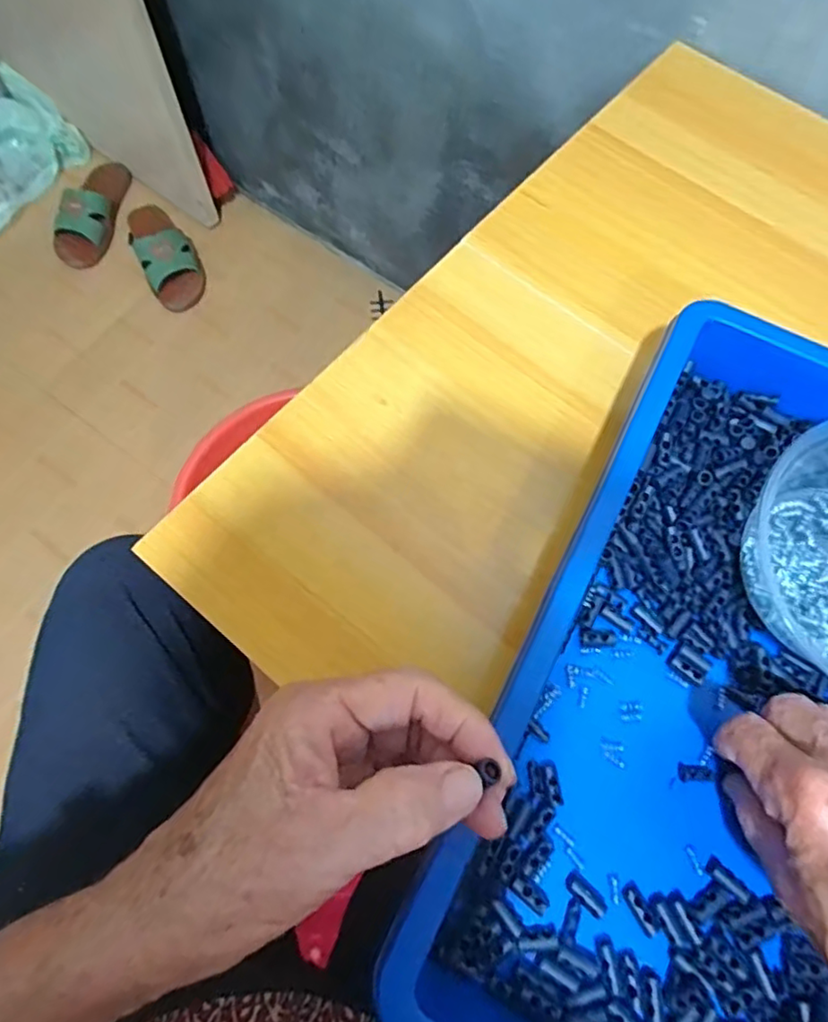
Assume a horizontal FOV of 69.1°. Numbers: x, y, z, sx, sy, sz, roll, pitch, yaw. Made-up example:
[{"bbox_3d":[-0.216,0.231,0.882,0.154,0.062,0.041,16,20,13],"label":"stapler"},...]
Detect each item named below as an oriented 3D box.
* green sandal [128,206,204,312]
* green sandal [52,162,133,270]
[{"bbox_3d":[-0.420,-0.440,1.006,0.092,0.046,0.213,-26,74,-11],"label":"green sandal"},{"bbox_3d":[-0.552,-0.528,1.027,0.091,0.049,0.236,3,70,-1],"label":"green sandal"}]

